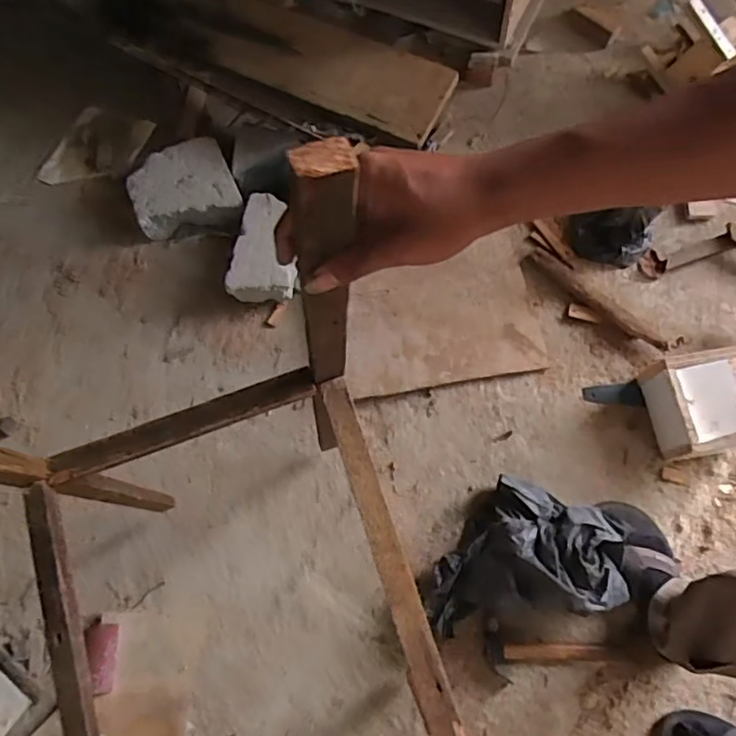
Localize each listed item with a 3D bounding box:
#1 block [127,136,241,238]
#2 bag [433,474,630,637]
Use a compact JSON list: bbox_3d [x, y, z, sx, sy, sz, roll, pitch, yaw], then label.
[{"bbox_3d":[-0.364,-0.350,1.201,0.200,0.074,0.200,-20,72,-4],"label":"block"},{"bbox_3d":[0.229,0.280,0.927,0.293,0.154,0.213,-12,71,-2],"label":"bag"}]

